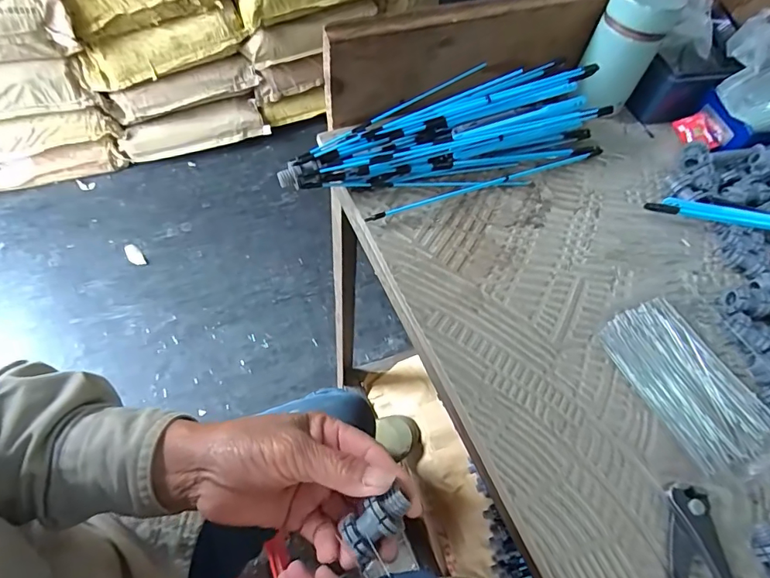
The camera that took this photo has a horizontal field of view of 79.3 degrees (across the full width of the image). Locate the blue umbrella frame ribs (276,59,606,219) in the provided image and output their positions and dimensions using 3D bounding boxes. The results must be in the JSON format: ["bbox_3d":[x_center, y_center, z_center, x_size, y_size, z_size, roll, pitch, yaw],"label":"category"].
[{"bbox_3d":[0.060,-0.141,0.434,0.313,0.059,0.107,-21,63,-17],"label":"blue umbrella frame ribs"}]

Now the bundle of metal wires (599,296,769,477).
[{"bbox_3d":[0.228,0.068,0.354,0.077,0.006,0.124,-21,63,-17],"label":"bundle of metal wires"}]

